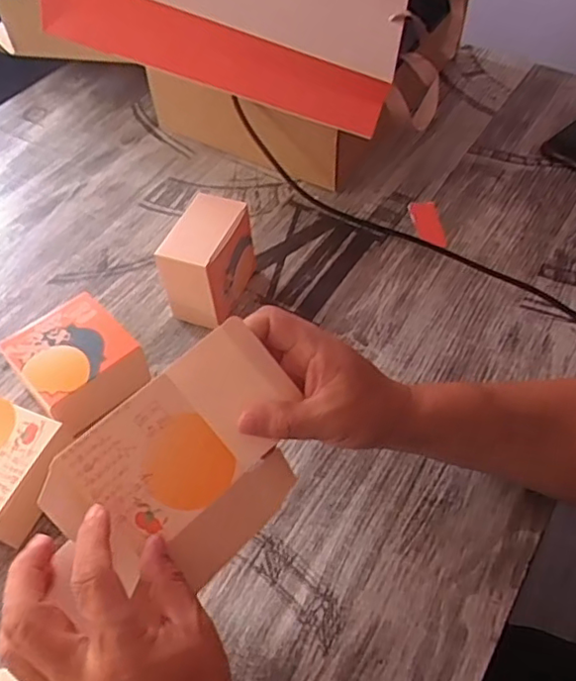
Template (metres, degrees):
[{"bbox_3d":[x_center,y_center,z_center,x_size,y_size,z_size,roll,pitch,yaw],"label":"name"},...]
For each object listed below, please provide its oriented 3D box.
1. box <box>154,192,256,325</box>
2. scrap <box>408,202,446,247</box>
[{"bbox_3d":[-0.073,-0.071,0.570,0.056,0.093,0.087,16,56,13],"label":"box"},{"bbox_3d":[0.148,-0.126,0.653,0.031,0.005,0.065,0,57,-5],"label":"scrap"}]

